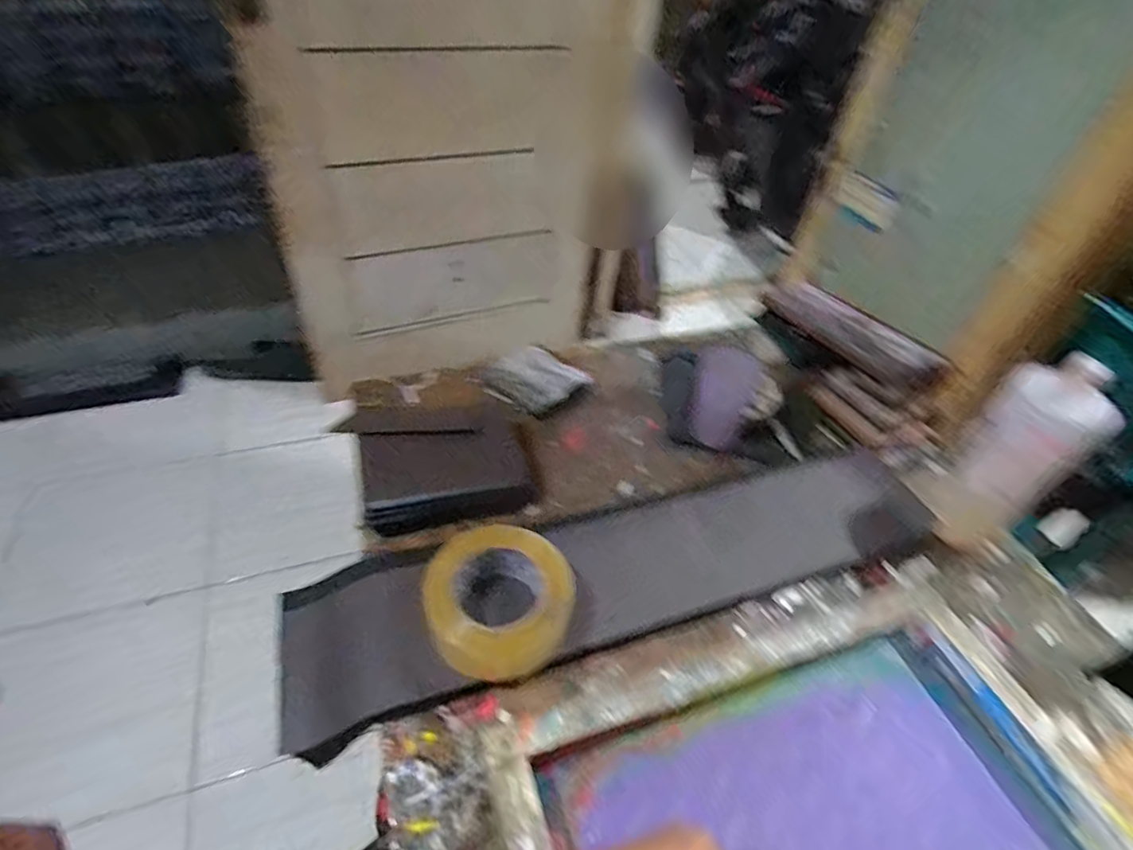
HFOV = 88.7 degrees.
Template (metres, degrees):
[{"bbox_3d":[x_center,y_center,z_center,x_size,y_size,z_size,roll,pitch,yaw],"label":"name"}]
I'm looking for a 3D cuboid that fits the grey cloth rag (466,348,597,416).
[{"bbox_3d":[-0.042,-0.065,0.801,0.129,0.023,0.114,34,49,25],"label":"grey cloth rag"}]

